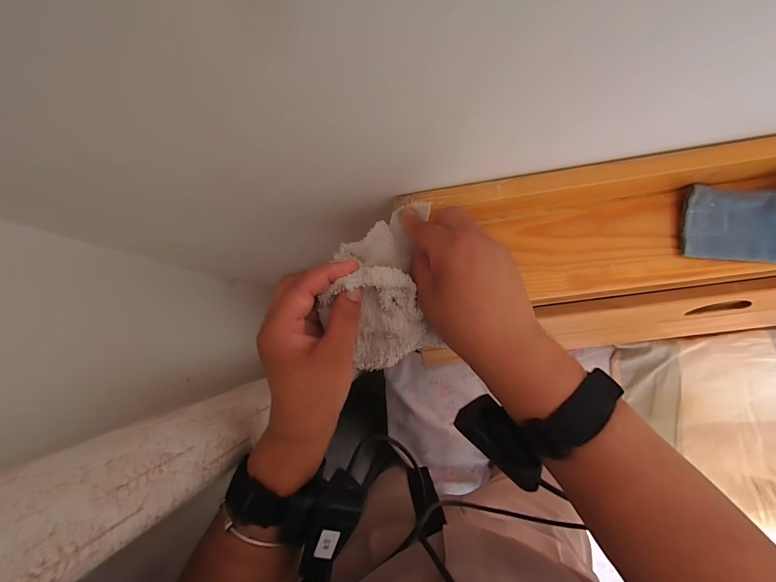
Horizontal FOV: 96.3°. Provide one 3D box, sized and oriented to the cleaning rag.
[{"bbox_3d":[-0.006,-0.003,0.271,0.085,0.051,0.127,-7,83,6],"label":"cleaning rag"}]

